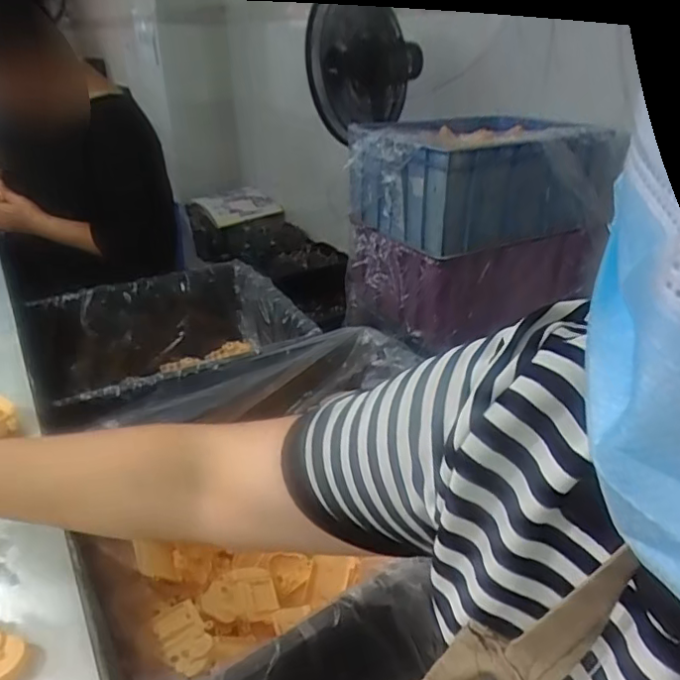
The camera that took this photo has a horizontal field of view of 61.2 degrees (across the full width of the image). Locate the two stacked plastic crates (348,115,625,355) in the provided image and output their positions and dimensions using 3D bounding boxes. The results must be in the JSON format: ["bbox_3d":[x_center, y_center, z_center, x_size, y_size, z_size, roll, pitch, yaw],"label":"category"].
[{"bbox_3d":[0.351,-0.314,1.503,0.597,0.450,0.411,-12,30,-22],"label":"two stacked plastic crates"}]

